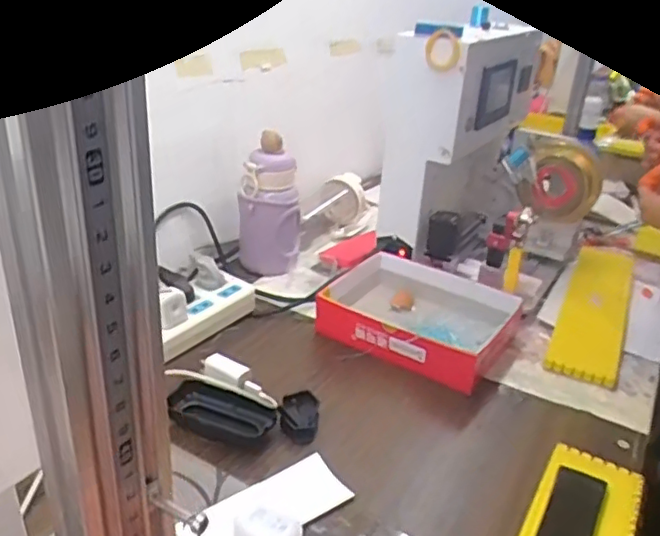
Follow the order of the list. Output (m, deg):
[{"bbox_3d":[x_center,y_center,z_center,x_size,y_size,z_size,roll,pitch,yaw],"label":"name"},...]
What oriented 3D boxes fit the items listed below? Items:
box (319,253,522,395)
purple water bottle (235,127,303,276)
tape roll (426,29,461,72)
[{"bbox_3d":[0.107,0.054,0.799,0.234,0.054,0.177,21,32,28],"label":"box"},{"bbox_3d":[-0.083,-0.088,0.896,0.084,0.186,0.069,22,32,29],"label":"purple water bottle"},{"bbox_3d":[0.140,-0.269,0.771,0.046,0.051,0.014,27,35,35],"label":"tape roll"}]

